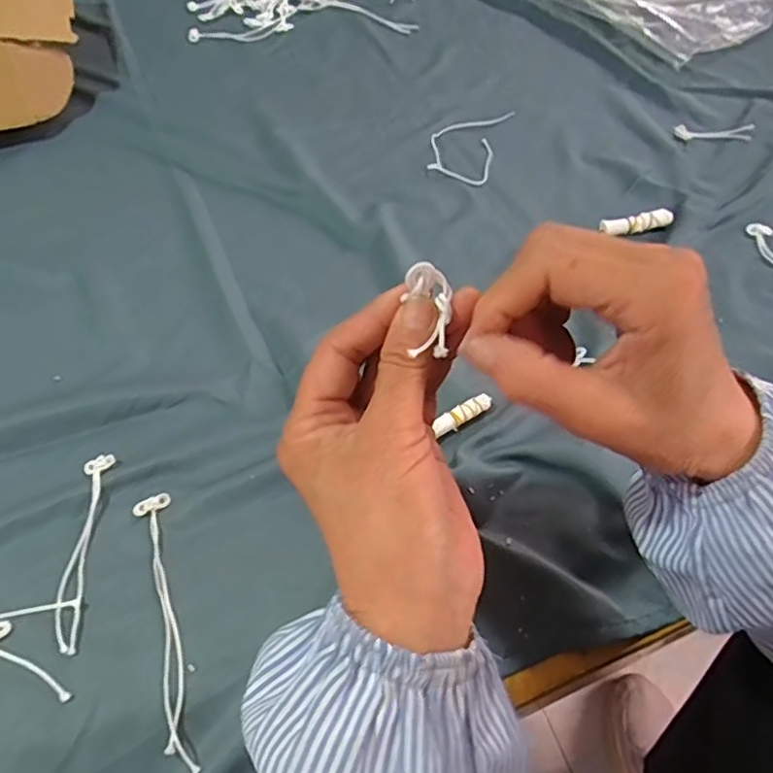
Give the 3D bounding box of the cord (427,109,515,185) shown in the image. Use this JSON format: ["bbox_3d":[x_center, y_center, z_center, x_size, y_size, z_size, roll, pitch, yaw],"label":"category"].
[{"bbox_3d":[0.087,-0.262,0.657,0.069,0.012,0.126,18,57,9],"label":"cord"}]

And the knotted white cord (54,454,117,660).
[{"bbox_3d":[-0.194,0.101,0.395,0.018,0.007,0.135,-6,53,-3],"label":"knotted white cord"}]

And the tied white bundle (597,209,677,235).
[{"bbox_3d":[0.234,-0.153,0.575,0.067,0.017,0.014,-6,53,-2],"label":"tied white bundle"}]

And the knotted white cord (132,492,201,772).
[{"bbox_3d":[-0.129,0.134,0.364,0.022,0.004,0.168,-18,55,-11],"label":"knotted white cord"}]

